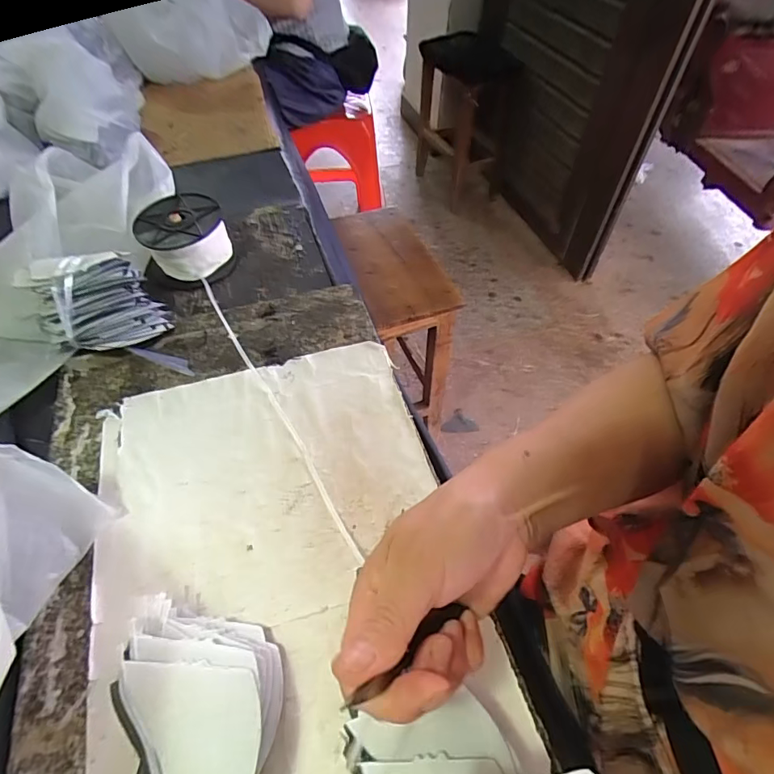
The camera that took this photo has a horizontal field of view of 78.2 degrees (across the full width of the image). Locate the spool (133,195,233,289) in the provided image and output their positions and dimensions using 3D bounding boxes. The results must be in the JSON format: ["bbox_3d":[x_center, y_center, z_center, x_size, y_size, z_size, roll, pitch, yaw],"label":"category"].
[{"bbox_3d":[-0.223,-0.163,0.530,0.088,0.057,0.099,-20,55,-16],"label":"spool"}]

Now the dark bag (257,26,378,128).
[{"bbox_3d":[-0.171,-0.796,1.227,0.327,0.187,0.084,-25,56,-19],"label":"dark bag"}]

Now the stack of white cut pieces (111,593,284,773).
[{"bbox_3d":[-0.106,0.179,0.265,0.092,0.052,0.107,5,52,3],"label":"stack of white cut pieces"}]

